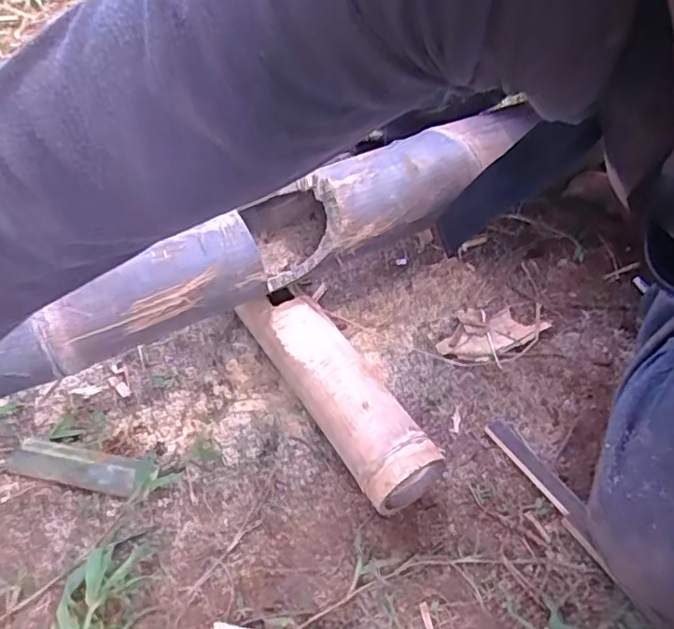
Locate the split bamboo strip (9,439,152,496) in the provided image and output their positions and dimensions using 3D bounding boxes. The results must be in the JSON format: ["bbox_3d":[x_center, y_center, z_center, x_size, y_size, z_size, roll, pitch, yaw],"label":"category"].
[{"bbox_3d":[-0.231,0.135,0.540,0.136,0.014,0.035,8,53,8],"label":"split bamboo strip"}]

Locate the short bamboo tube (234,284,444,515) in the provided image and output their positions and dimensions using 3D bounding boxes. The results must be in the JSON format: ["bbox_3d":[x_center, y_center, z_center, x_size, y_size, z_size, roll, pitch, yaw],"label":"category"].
[{"bbox_3d":[-0.004,0.070,0.547,0.063,0.070,0.233,-29,56,-19],"label":"short bamboo tube"}]

